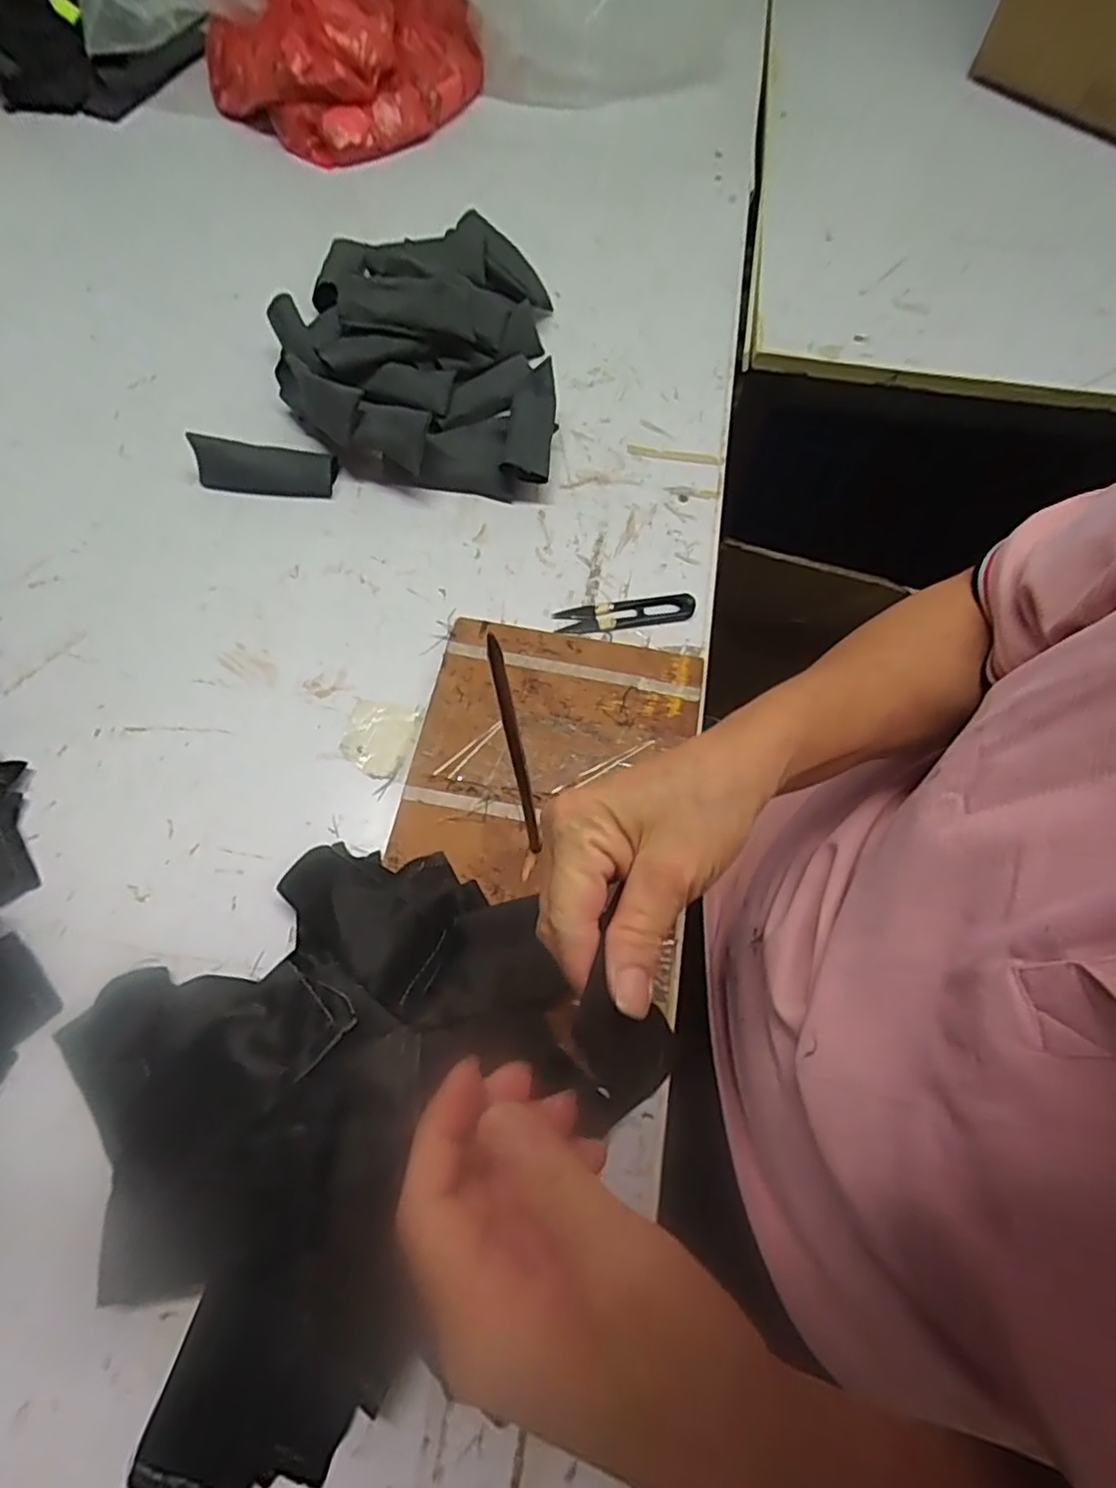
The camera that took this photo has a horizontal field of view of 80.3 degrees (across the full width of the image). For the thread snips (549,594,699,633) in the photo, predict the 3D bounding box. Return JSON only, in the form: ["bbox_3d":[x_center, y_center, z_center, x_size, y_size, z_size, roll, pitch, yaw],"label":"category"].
[{"bbox_3d":[0.049,-0.095,0.483,0.101,0.006,0.023,-6,66,-3],"label":"thread snips"}]

